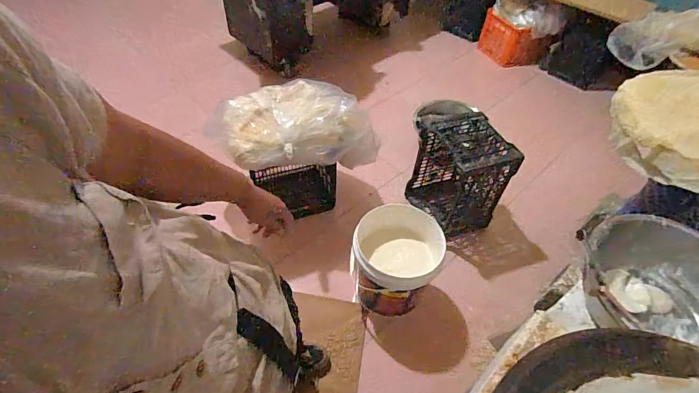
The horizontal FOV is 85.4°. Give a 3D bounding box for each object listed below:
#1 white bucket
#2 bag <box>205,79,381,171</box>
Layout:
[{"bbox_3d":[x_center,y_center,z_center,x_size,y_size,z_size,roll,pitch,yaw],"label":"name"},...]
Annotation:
[{"bbox_3d":[0.169,0.257,1.422,0.308,0.341,0.325,2,49,-2],"label":"white bucket"},{"bbox_3d":[-0.208,-0.271,1.458,0.608,0.202,0.366,-12,51,-13],"label":"bag"}]

